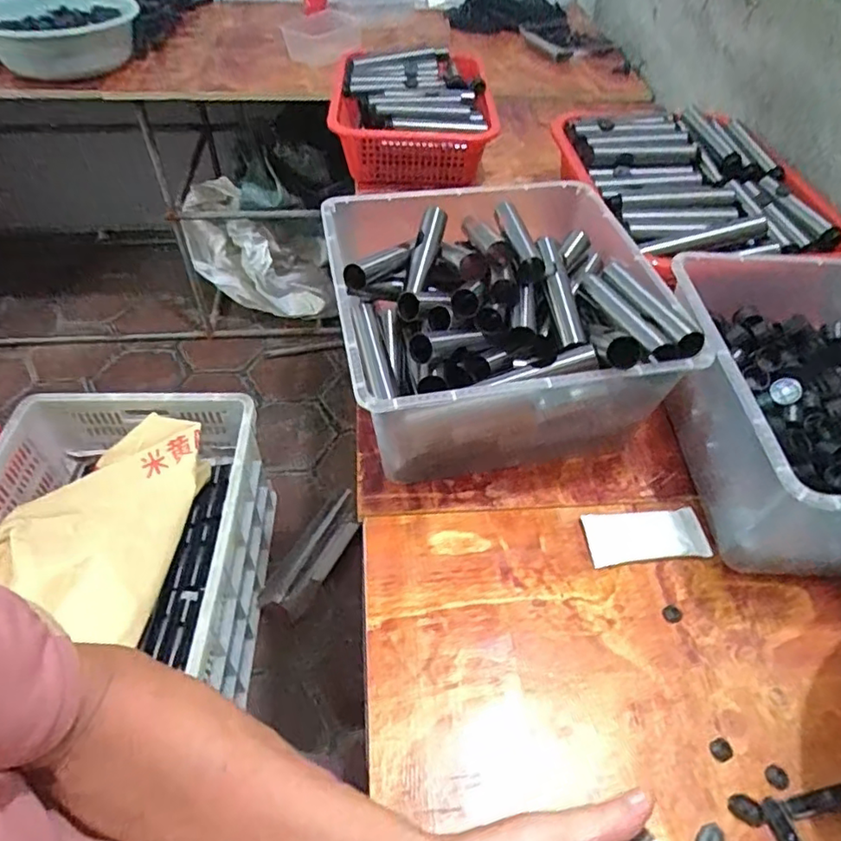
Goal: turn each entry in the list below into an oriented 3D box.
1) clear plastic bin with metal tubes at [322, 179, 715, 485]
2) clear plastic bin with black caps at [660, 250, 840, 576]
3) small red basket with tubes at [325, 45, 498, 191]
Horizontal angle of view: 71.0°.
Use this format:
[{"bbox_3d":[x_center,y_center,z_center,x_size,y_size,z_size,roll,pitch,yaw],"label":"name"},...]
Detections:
[{"bbox_3d":[0.071,-0.095,0.602,0.292,0.159,0.296,-8,50,-8],"label":"clear plastic bin with metal tubes"},{"bbox_3d":[0.395,-0.003,0.536,0.313,0.146,0.307,-1,49,-3],"label":"clear plastic bin with black caps"},{"bbox_3d":[-0.012,-0.485,0.961,0.249,0.112,0.253,-1,49,-2],"label":"small red basket with tubes"}]

